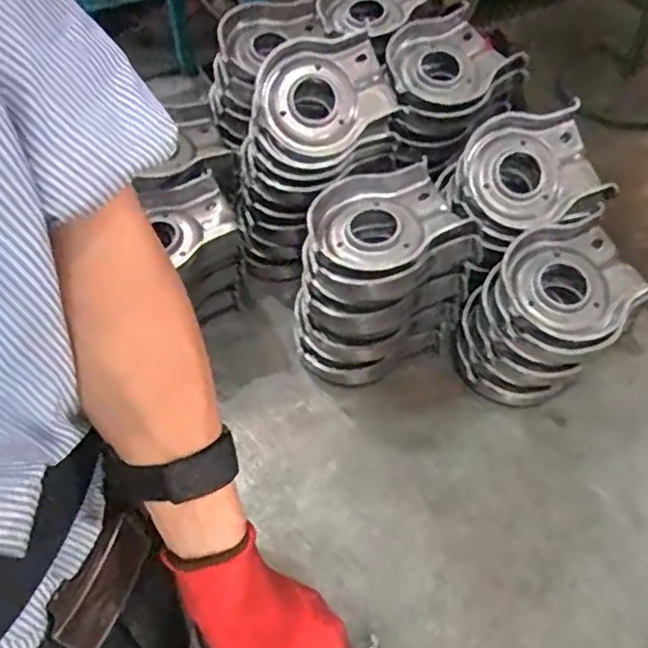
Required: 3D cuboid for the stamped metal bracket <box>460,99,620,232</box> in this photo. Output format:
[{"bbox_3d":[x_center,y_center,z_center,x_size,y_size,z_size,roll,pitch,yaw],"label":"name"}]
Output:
[{"bbox_3d":[0.182,-0.138,0.569,0.119,0.030,0.102,-28,87,-12],"label":"stamped metal bracket"}]

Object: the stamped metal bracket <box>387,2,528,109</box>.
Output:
[{"bbox_3d":[0.125,-0.258,0.631,0.124,0.034,0.102,-34,58,-25],"label":"stamped metal bracket"}]

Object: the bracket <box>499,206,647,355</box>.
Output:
[{"bbox_3d":[0.208,-0.035,0.532,0.123,0.034,0.106,-23,54,-19],"label":"bracket"}]

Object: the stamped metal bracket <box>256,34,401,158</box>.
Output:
[{"bbox_3d":[0.002,-0.215,0.594,0.127,0.025,0.104,-40,97,-15],"label":"stamped metal bracket"}]

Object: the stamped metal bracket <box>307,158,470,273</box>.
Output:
[{"bbox_3d":[0.049,-0.090,0.536,0.098,0.023,0.124,32,57,23],"label":"stamped metal bracket"}]

